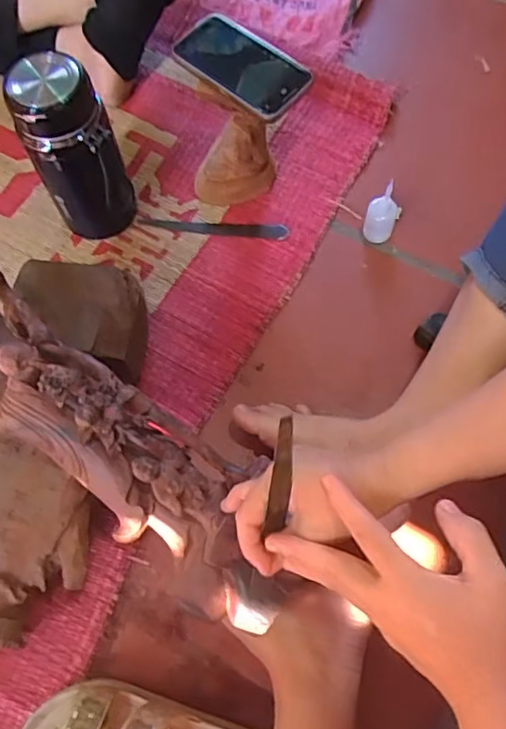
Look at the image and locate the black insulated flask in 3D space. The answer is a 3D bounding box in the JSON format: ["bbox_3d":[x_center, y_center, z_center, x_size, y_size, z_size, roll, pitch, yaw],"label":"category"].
[{"bbox_3d":[-0.200,-0.234,0.653,0.091,0.222,0.074,-22,67,-8],"label":"black insulated flask"}]

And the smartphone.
[{"bbox_3d":[-0.011,-0.318,0.607,0.147,0.016,0.078,35,79,10],"label":"smartphone"}]

